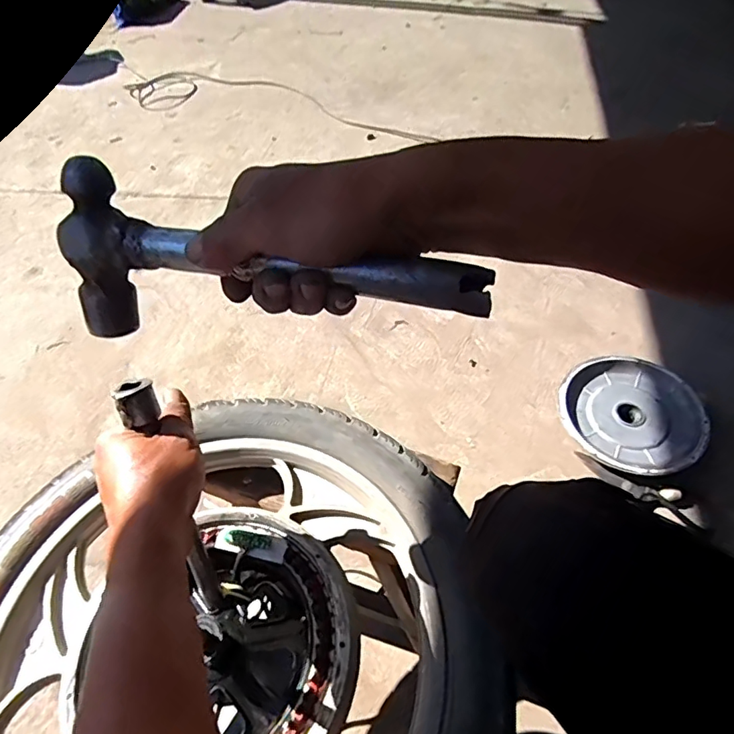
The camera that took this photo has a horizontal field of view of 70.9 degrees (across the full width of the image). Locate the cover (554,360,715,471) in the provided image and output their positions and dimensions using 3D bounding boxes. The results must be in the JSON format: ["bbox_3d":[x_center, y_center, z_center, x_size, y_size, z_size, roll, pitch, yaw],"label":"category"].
[{"bbox_3d":[0.431,0.082,0.852,0.223,0.058,0.209,18,58,18],"label":"cover"}]

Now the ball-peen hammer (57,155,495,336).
[{"bbox_3d":[-0.060,-0.075,0.303,0.257,0.102,0.036,1,21,16],"label":"ball-peen hammer"}]

